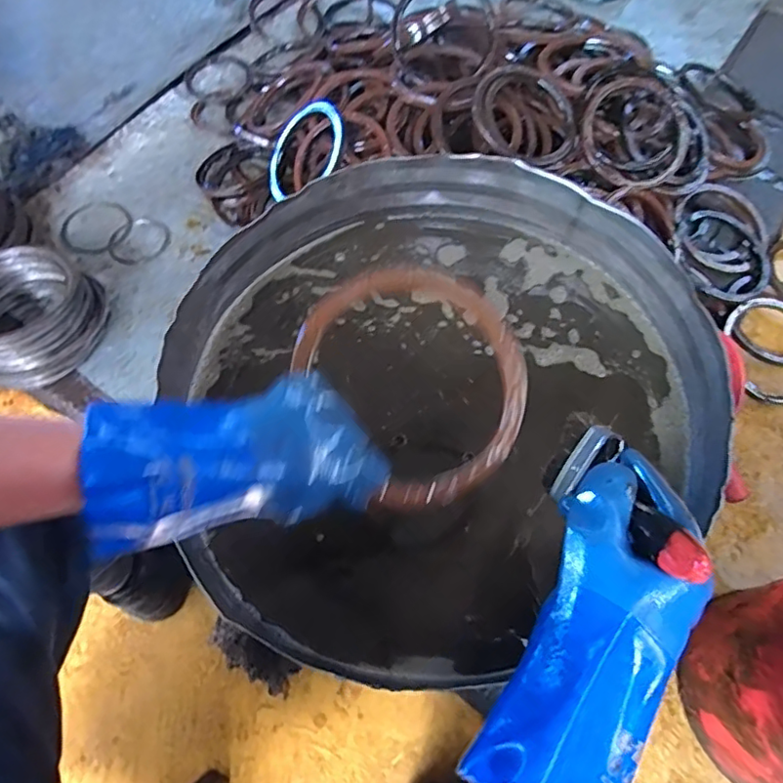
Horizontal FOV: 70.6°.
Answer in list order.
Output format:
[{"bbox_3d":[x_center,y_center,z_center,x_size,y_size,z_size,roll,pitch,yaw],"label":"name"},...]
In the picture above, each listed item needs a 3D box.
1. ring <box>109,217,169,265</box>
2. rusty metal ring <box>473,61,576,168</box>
[{"bbox_3d":[-0.487,-0.293,1.065,0.112,0.009,0.101,-19,65,-11],"label":"ring"},{"bbox_3d":[0.231,-0.470,0.945,0.183,0.032,0.159,33,85,-9],"label":"rusty metal ring"}]

